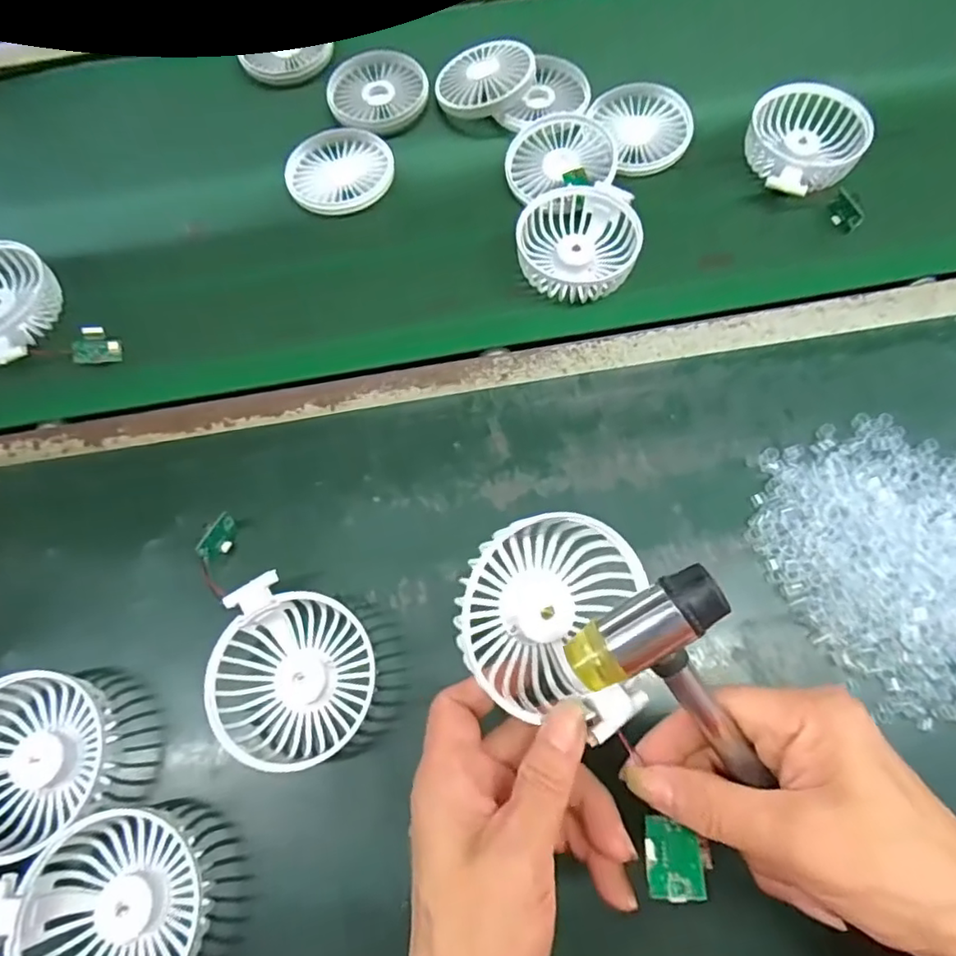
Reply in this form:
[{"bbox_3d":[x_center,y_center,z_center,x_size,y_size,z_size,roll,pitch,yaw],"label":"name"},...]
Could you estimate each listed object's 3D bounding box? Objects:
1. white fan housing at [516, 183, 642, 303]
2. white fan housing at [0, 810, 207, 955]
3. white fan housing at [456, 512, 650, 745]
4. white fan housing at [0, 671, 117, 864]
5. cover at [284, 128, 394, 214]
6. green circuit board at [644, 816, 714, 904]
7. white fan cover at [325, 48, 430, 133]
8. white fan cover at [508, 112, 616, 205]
[{"bbox_3d":[0.074,-0.174,0.451,0.089,0.030,0.085,-9,70,-1],"label":"white fan housing"},{"bbox_3d":[-0.181,0.214,0.297,0.093,0.036,0.079,38,75,14],"label":"white fan housing"},{"bbox_3d":[0.033,0.059,0.270,0.080,0.030,0.093,5,70,4],"label":"white fan housing"},{"bbox_3d":[-0.242,0.151,0.322,0.083,0.038,0.082,-1,70,2],"label":"white fan housing"},{"bbox_3d":[-0.115,-0.256,0.498,0.086,0.008,0.082,-17,70,-4],"label":"cover"},{"bbox_3d":[0.076,0.144,0.229,0.023,0.004,0.029,-10,31,17],"label":"green circuit board"},{"bbox_3d":[-0.087,-0.340,0.528,0.085,0.012,0.083,-9,70,-1],"label":"white fan cover"},{"bbox_3d":[0.067,-0.260,0.482,0.086,0.014,0.082,-4,70,0],"label":"white fan cover"}]

